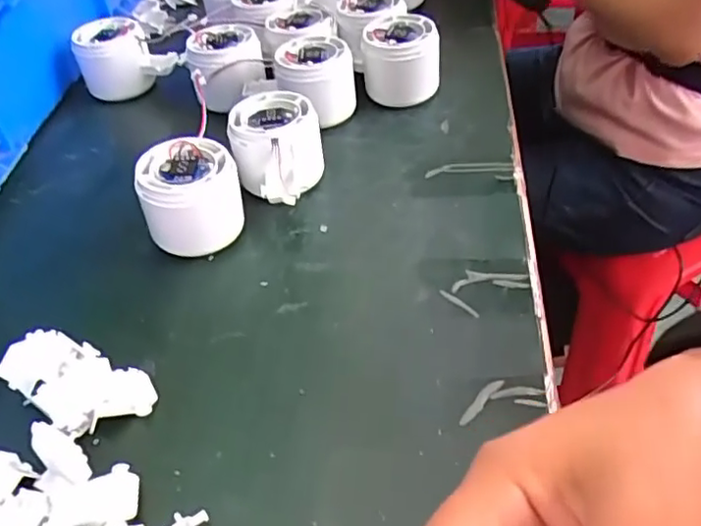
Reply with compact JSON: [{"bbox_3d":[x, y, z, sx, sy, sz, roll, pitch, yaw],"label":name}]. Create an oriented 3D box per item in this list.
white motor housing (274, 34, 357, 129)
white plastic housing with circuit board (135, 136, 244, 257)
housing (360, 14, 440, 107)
[{"bbox_3d":[-0.025,-0.138,0.486,0.057,0.054,0.055,-5,43,1],"label":"white motor housing"},{"bbox_3d":[-0.095,-0.038,0.389,0.058,0.053,0.058,-15,44,-10],"label":"white plastic housing with circuit board"},{"bbox_3d":[0.039,-0.154,0.499,0.057,0.058,0.052,-2,43,4],"label":"housing"}]

